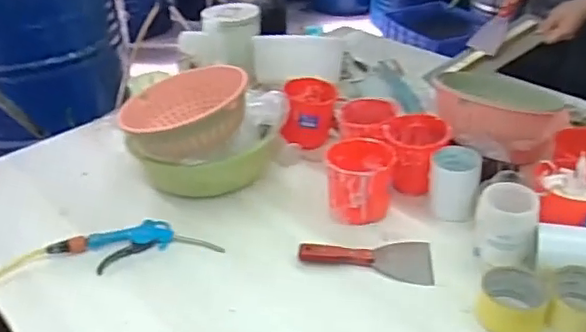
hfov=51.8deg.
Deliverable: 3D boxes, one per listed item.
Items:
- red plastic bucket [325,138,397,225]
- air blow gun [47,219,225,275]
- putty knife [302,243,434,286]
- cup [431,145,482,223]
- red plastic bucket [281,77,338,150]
[{"bbox_3d":[0.114,0.030,1.048,0.113,0.116,0.107,-3,33,2],"label":"red plastic bucket"},{"bbox_3d":[-0.267,0.133,1.016,0.270,0.026,0.095,-13,34,-13],"label":"air blow gun"},{"bbox_3d":[0.118,0.142,0.966,0.208,0.025,0.097,1,33,7],"label":"putty knife"},{"bbox_3d":[0.277,0.034,1.039,0.083,0.108,0.081,6,34,14],"label":"cup"},{"bbox_3d":[0.036,-0.105,1.256,0.111,0.113,0.093,2,33,9],"label":"red plastic bucket"}]

